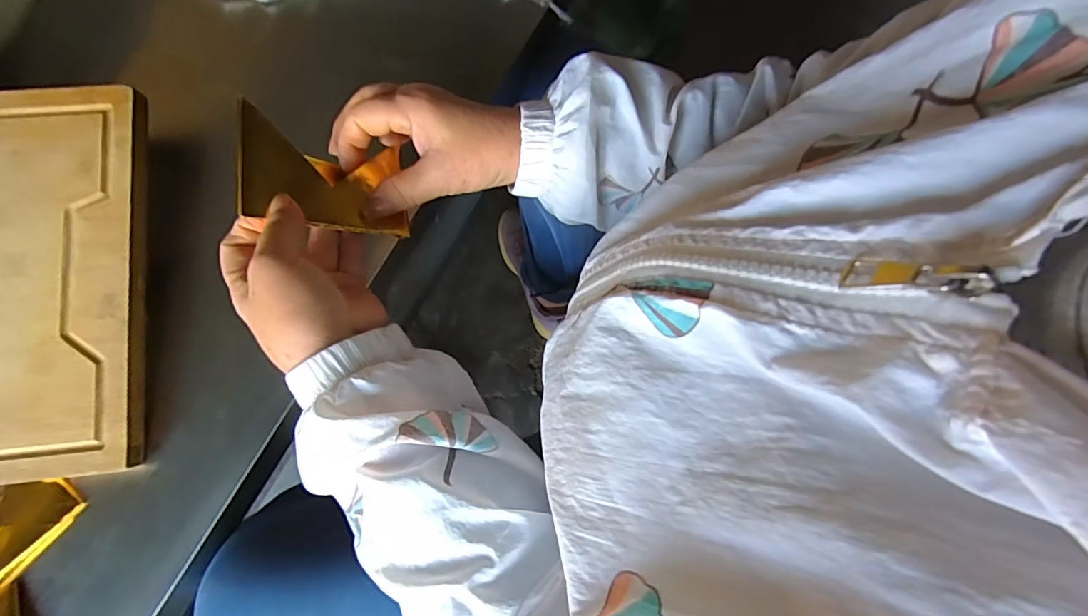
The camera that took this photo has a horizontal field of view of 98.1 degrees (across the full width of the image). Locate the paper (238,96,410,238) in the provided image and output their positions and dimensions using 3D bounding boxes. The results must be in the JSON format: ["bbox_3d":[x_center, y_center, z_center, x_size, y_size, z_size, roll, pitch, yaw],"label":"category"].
[{"bbox_3d":[-0.141,-0.082,0.306,0.097,0.024,0.064,5,76,-31],"label":"paper"}]

